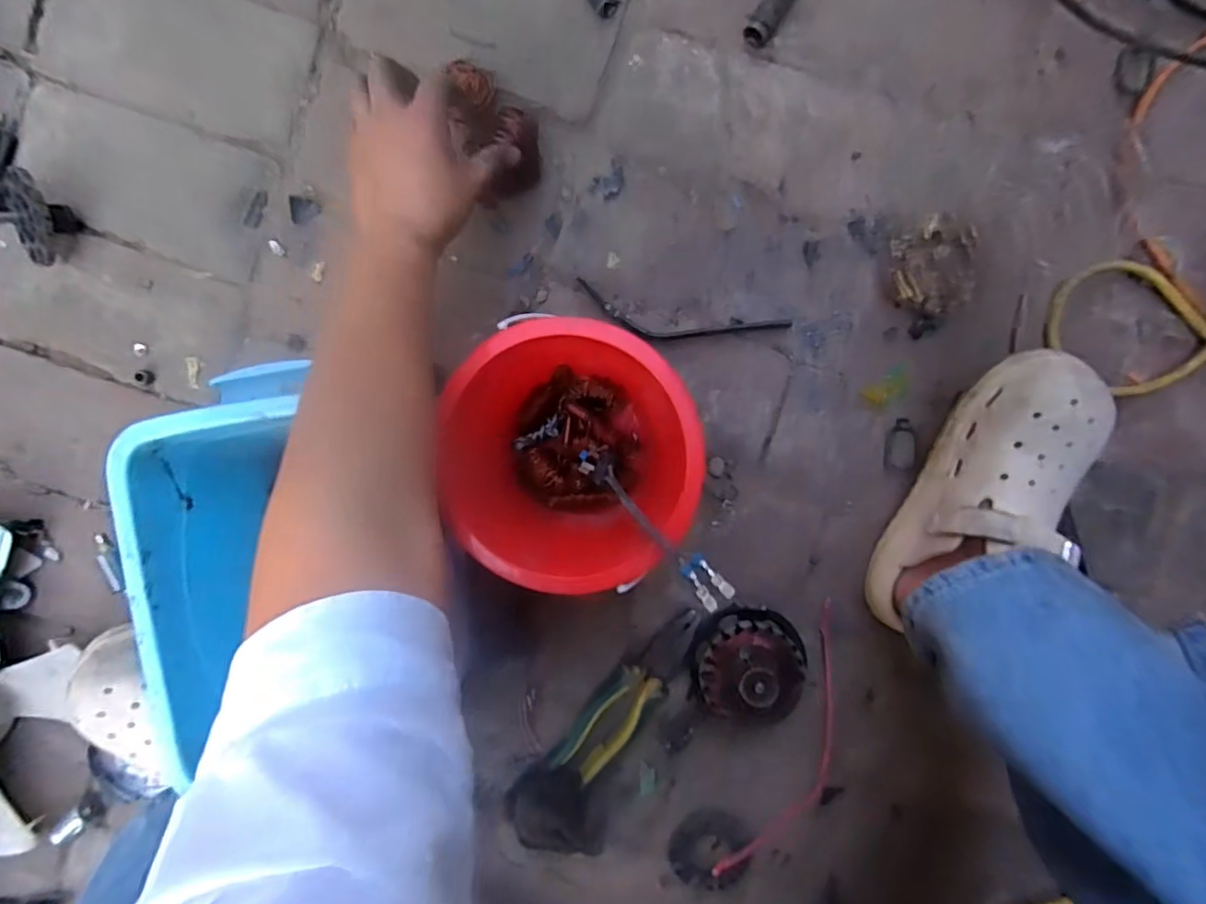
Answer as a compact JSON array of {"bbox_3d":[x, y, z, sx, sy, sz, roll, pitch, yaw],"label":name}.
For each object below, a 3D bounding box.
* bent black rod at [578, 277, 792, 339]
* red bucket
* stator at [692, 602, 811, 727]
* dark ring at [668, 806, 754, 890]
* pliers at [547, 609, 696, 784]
[{"bbox_3d":[0.070,-0.115,0.518,0.189,0.017,0.036,11,94,0],"label":"bent black rod"},{"bbox_3d":[-0.021,-0.001,0.461,0.173,0.143,0.182,4,94,0],"label":"red bucket"},{"bbox_3d":[0.132,0.196,0.513,0.105,0.060,0.099,3,94,0],"label":"stator"},{"bbox_3d":[0.103,0.377,0.556,0.076,0.010,0.079,0,93,1],"label":"dark ring"},{"bbox_3d":[0.026,0.220,0.536,0.053,0.020,0.181,35,93,-2],"label":"pliers"}]

